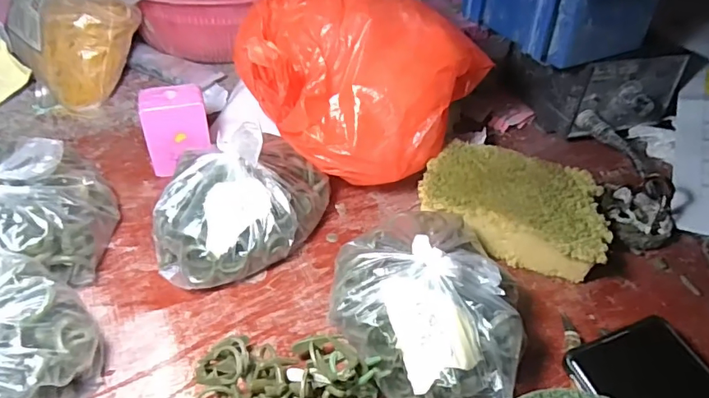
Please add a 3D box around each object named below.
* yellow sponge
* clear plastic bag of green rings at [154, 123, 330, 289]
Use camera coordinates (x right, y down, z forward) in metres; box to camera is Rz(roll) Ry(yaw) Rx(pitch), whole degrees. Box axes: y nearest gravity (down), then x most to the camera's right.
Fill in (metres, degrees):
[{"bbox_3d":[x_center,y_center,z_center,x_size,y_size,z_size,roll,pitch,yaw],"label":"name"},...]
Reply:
[{"bbox_3d":[0.124,0.006,0.405,0.137,0.042,0.092,16,45,11],"label":"yellow sponge"},{"bbox_3d":[-0.087,0.003,0.372,0.102,0.066,0.123,23,46,18],"label":"clear plastic bag of green rings"}]

